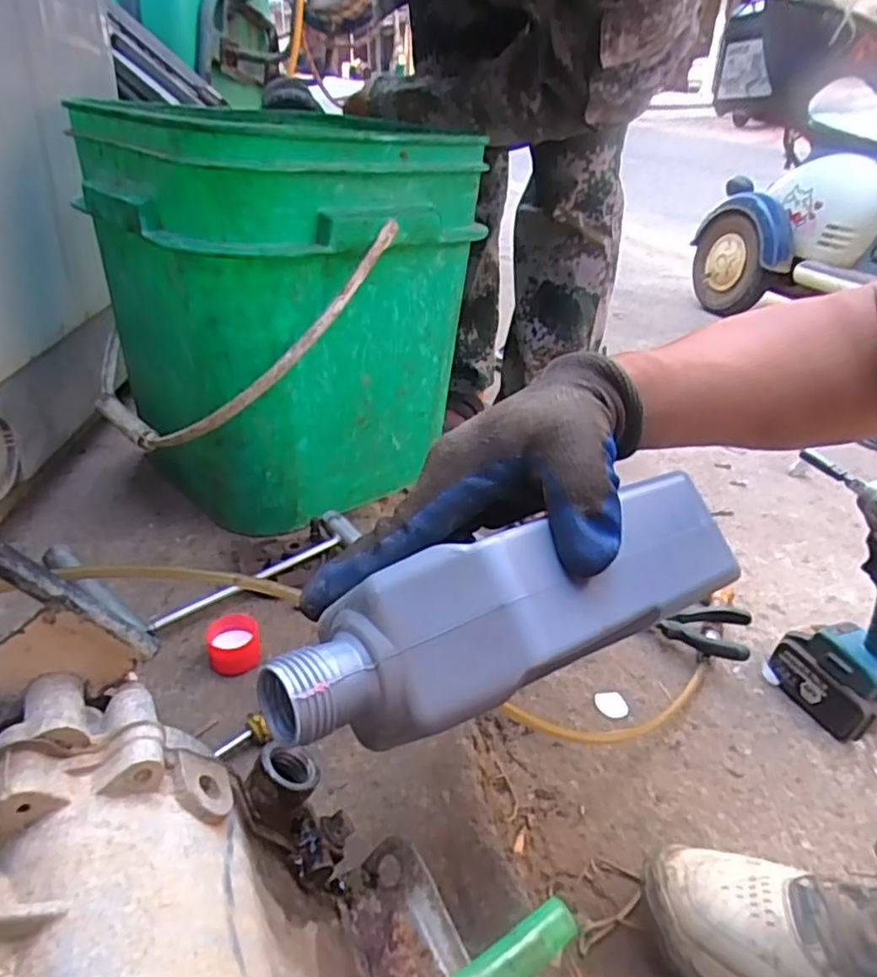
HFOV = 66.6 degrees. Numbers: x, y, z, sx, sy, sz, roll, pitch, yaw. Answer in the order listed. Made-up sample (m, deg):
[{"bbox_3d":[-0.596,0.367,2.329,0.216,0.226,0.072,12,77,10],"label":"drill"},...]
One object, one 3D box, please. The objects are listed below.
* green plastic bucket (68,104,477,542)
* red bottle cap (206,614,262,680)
[{"bbox_3d":[-0.153,-0.163,0.650,0.261,0.332,0.261,-24,40,-37],"label":"green plastic bucket"},{"bbox_3d":[-0.150,0.114,0.490,0.036,0.027,0.037,4,30,-2],"label":"red bottle cap"}]

